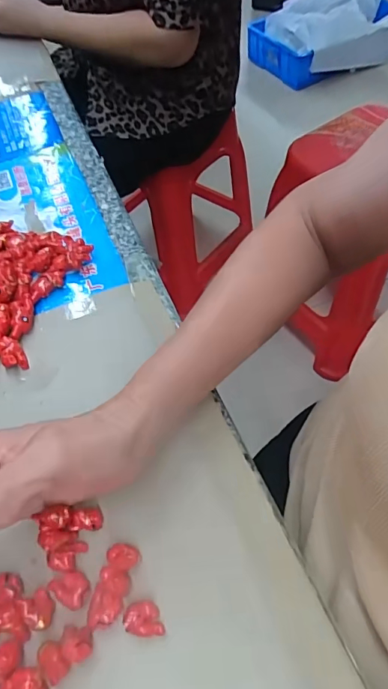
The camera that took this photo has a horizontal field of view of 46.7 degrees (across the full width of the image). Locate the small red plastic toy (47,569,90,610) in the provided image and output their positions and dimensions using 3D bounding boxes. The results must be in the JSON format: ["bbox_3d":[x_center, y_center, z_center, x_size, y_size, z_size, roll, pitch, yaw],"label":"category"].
[{"bbox_3d":[-0.073,0.147,0.271,0.023,0.012,0.018,33,65,24],"label":"small red plastic toy"}]

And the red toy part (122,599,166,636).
[{"bbox_3d":[-0.029,0.160,0.261,0.022,0.016,0.017,-6,56,1],"label":"red toy part"}]

